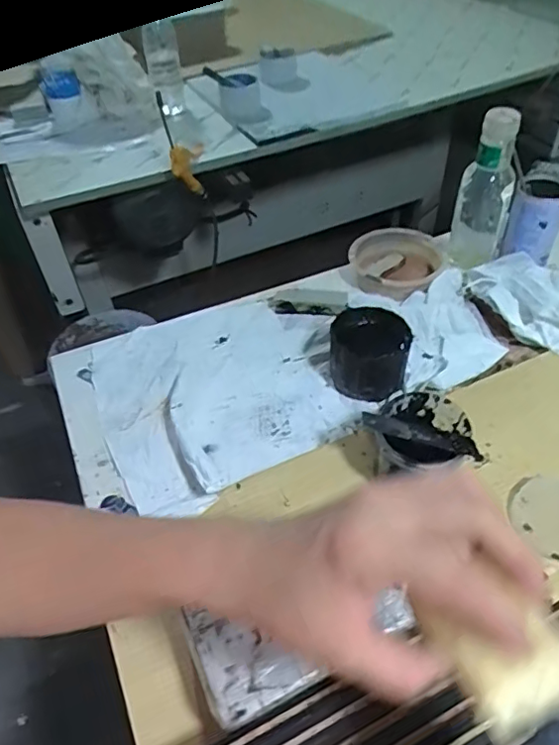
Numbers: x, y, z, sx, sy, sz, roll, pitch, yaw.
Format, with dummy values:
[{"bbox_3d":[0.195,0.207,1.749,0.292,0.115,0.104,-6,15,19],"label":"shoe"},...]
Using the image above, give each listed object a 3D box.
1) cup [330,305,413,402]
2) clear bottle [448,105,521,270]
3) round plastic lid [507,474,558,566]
[{"bbox_3d":[0.100,-0.020,0.629,0.091,0.064,0.094,8,48,12],"label":"cup"},{"bbox_3d":[0.268,-0.239,0.729,0.063,0.184,0.050,3,47,8],"label":"clear bottle"},{"bbox_3d":[0.252,0.130,0.504,0.084,0.014,0.084,-2,47,3],"label":"round plastic lid"}]

